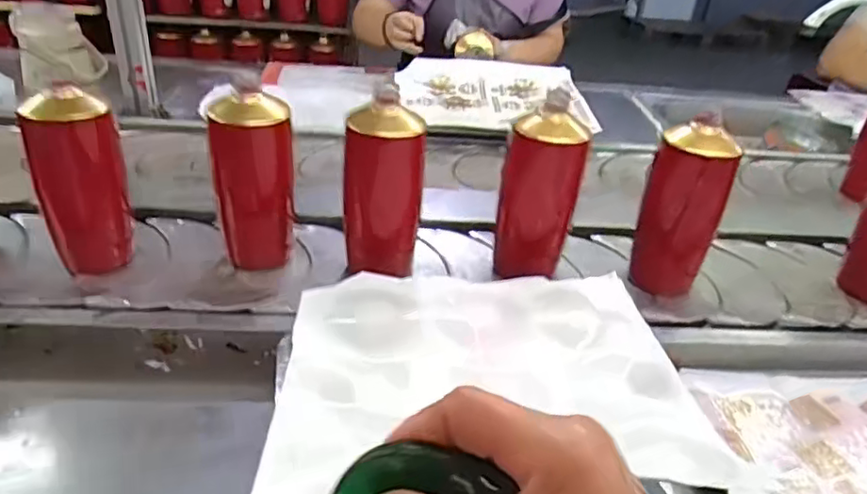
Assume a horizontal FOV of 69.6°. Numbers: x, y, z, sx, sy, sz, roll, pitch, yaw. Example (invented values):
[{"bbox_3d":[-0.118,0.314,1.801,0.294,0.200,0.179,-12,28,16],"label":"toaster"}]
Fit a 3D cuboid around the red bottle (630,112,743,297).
[{"bbox_3d":[0.267,-0.034,0.674,0.059,0.193,0.064,-8,32,-22],"label":"red bottle"}]

